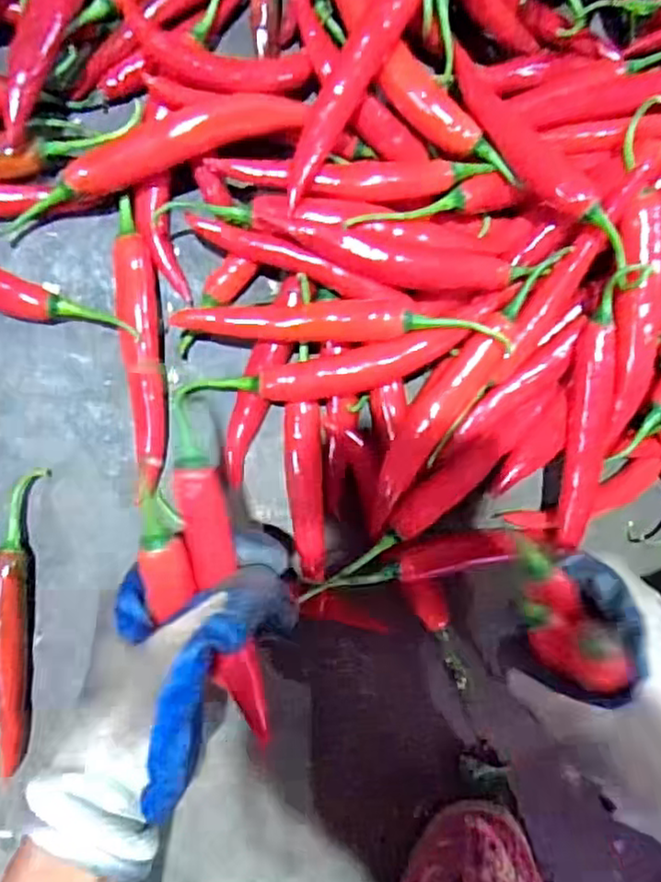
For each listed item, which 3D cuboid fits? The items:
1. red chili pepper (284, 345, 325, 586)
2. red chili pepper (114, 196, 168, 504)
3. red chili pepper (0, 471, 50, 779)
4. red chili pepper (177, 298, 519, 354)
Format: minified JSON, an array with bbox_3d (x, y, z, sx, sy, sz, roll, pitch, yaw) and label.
[{"bbox_3d":[-0.014,0.013,0.374,0.021,0.012,0.129,-5,93,-8],"label":"red chili pepper"},{"bbox_3d":[-0.104,-0.050,0.362,0.021,0.019,0.156,-4,93,-8],"label":"red chili pepper"},{"bbox_3d":[-0.172,0.097,0.358,0.021,0.020,0.159,3,92,-8],"label":"red chili pepper"},{"bbox_3d":[0.003,-0.066,0.362,0.183,0.024,0.025,3,92,10],"label":"red chili pepper"}]

